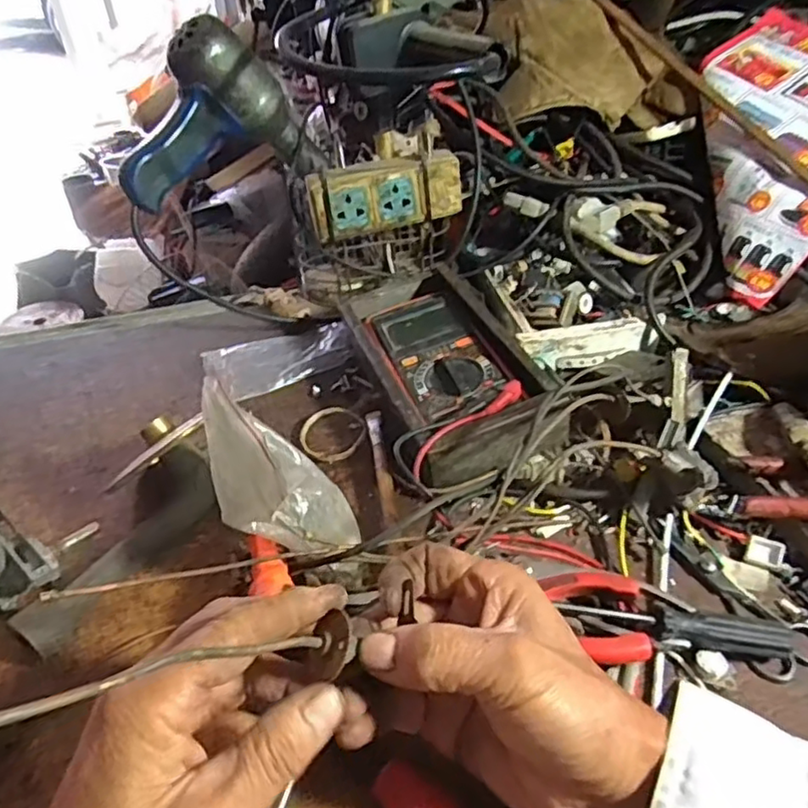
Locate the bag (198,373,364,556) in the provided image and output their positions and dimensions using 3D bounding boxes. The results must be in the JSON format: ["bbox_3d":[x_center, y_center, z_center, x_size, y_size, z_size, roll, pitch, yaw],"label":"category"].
[{"bbox_3d":[-0.068,0.047,0.377,0.072,0.099,0.083,-11,41,-9],"label":"bag"}]

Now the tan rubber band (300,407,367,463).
[{"bbox_3d":[-0.056,0.022,0.503,0.051,0.007,0.051,-3,50,4],"label":"tan rubber band"}]

